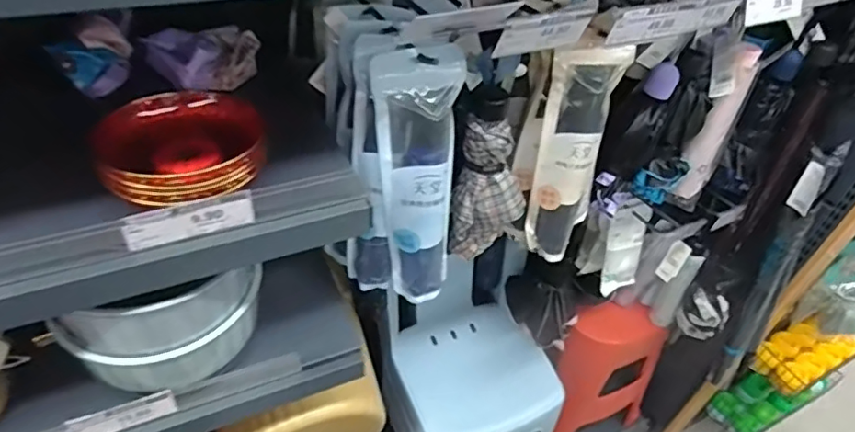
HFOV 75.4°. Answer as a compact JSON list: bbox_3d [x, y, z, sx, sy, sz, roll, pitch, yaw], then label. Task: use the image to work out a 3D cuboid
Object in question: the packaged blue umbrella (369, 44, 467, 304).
[{"bbox_3d":[-0.018,-0.033,0.629,0.088,0.314,0.063,2,44,-5],"label":"packaged blue umbrella"}]

